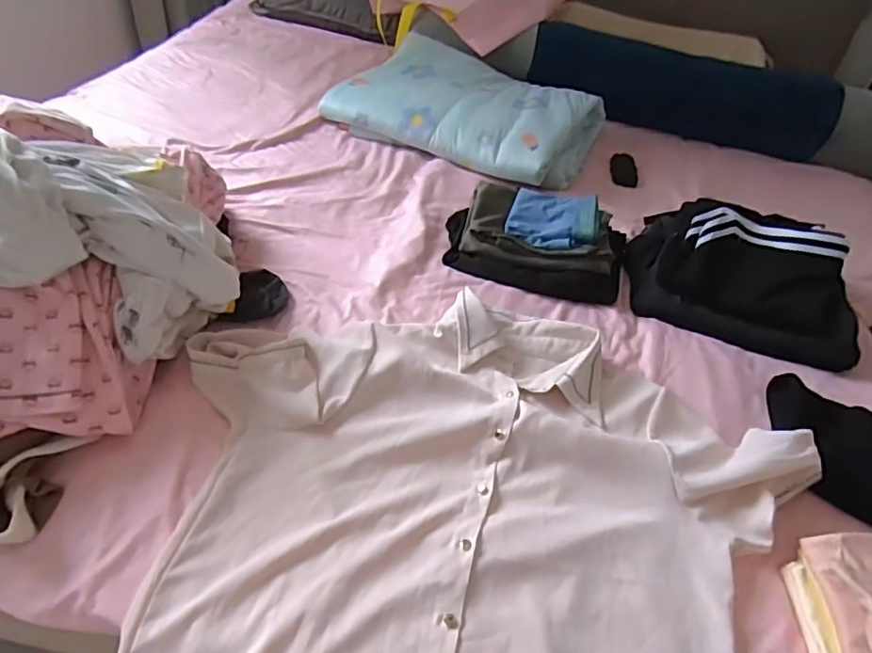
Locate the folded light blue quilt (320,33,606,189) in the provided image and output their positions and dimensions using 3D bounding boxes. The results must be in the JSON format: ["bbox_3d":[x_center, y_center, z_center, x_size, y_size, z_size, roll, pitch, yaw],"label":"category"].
[{"bbox_3d":[0.076,-0.479,1.249,0.532,0.094,0.359,26,46,16],"label":"folded light blue quilt"}]

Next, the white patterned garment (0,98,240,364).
[{"bbox_3d":[-0.381,-0.128,0.668,0.255,0.232,0.248,0,45,-10],"label":"white patterned garment"}]

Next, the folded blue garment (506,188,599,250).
[{"bbox_3d":[0.193,-0.180,0.944,0.143,0.031,0.136,17,44,7],"label":"folded blue garment"}]

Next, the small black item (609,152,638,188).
[{"bbox_3d":[0.406,-0.340,1.252,0.056,0.009,0.110,4,54,10],"label":"small black item"}]

